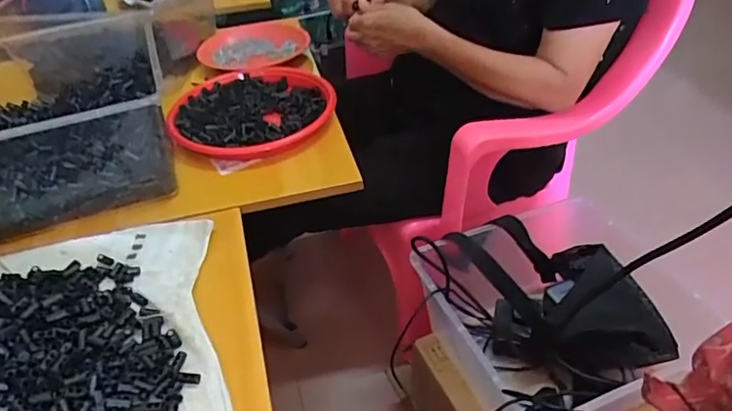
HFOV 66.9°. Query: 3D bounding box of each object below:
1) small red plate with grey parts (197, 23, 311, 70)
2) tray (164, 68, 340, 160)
[{"bbox_3d":[-0.205,-0.312,1.042,0.196,0.035,0.152,-4,39,1],"label":"small red plate with grey parts"},{"bbox_3d":[-0.167,-0.145,0.831,0.232,0.030,0.231,-2,39,2],"label":"tray"}]

